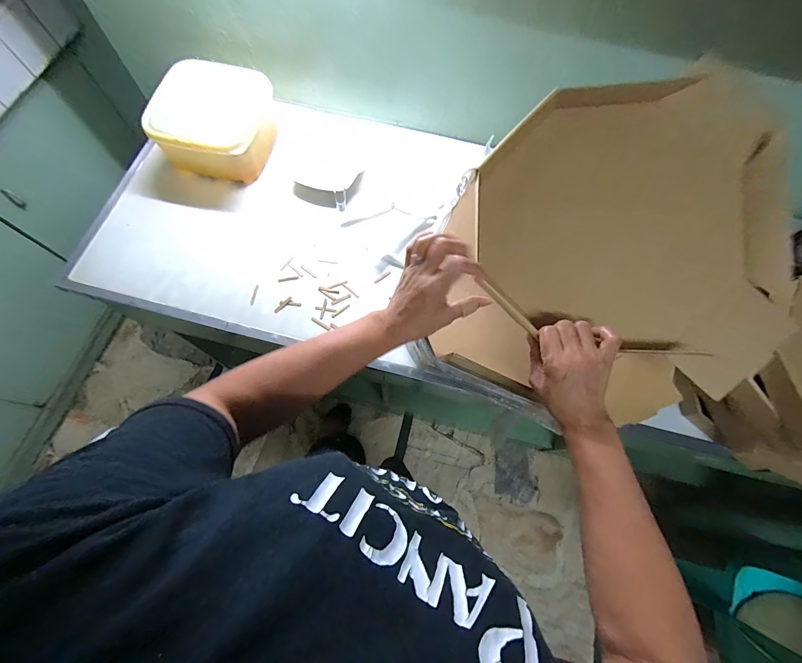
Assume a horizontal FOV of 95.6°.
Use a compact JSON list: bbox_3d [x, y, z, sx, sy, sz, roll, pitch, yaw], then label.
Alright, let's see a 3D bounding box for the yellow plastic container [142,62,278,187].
[{"bbox_3d":[-0.380,-0.427,0.752,0.214,0.121,0.202,7,69,0],"label":"yellow plastic container"}]

